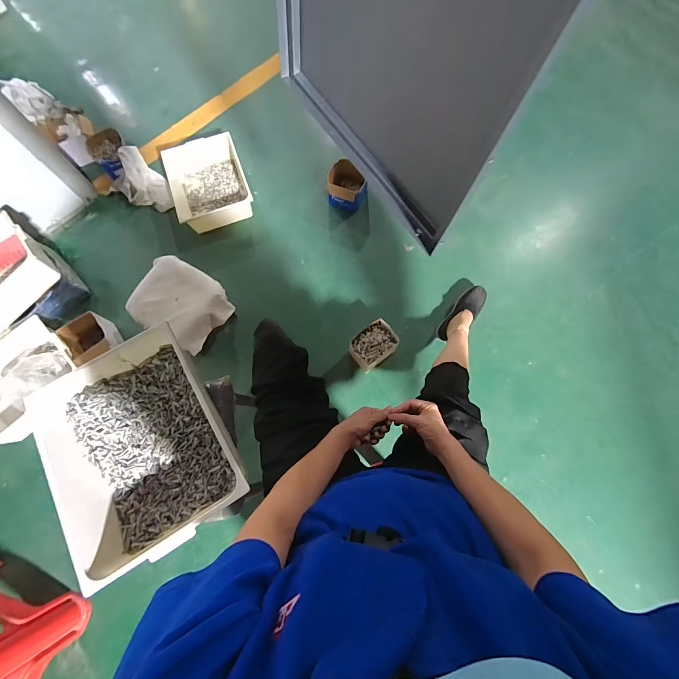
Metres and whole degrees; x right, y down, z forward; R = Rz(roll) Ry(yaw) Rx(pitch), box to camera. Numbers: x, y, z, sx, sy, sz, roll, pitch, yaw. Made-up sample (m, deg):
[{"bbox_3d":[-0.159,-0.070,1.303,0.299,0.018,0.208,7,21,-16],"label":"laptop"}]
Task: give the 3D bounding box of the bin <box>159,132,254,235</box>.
[{"bbox_3d":[-0.537,-0.646,1.327,0.293,0.111,0.365,-19,74,-6],"label":"bin"}]

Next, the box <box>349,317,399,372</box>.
[{"bbox_3d":[0.113,0.026,1.110,0.149,0.117,0.118,-36,76,-10],"label":"box"}]

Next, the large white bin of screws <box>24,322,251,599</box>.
[{"bbox_3d":[-0.362,0.191,0.605,0.282,0.109,0.360,-31,75,-9],"label":"large white bin of screws"}]

